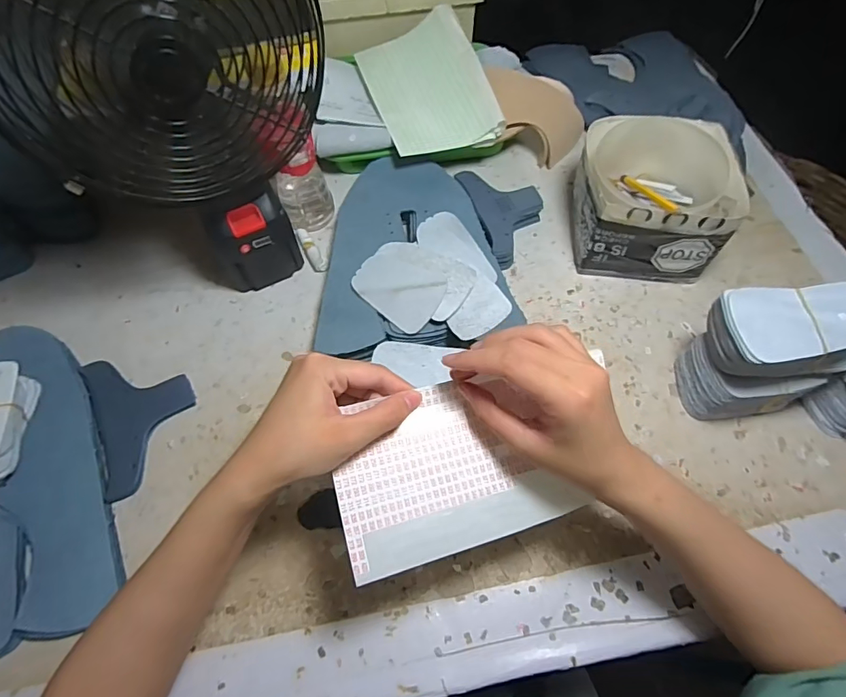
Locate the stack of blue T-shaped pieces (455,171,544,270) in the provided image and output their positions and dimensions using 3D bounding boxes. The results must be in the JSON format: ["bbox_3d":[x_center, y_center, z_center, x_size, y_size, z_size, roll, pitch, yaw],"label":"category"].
[{"bbox_3d":[0.096,-0.153,0.533,0.078,0.032,0.128,-15,64,-7],"label":"stack of blue T-shaped pieces"}]

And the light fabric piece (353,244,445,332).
[{"bbox_3d":[-0.021,-0.066,0.460,0.091,0.015,0.071,38,69,18],"label":"light fabric piece"}]

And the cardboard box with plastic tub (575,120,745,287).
[{"bbox_3d":[0.233,-0.158,0.495,0.138,0.100,0.149,3,62,3],"label":"cardboard box with plastic tub"}]

